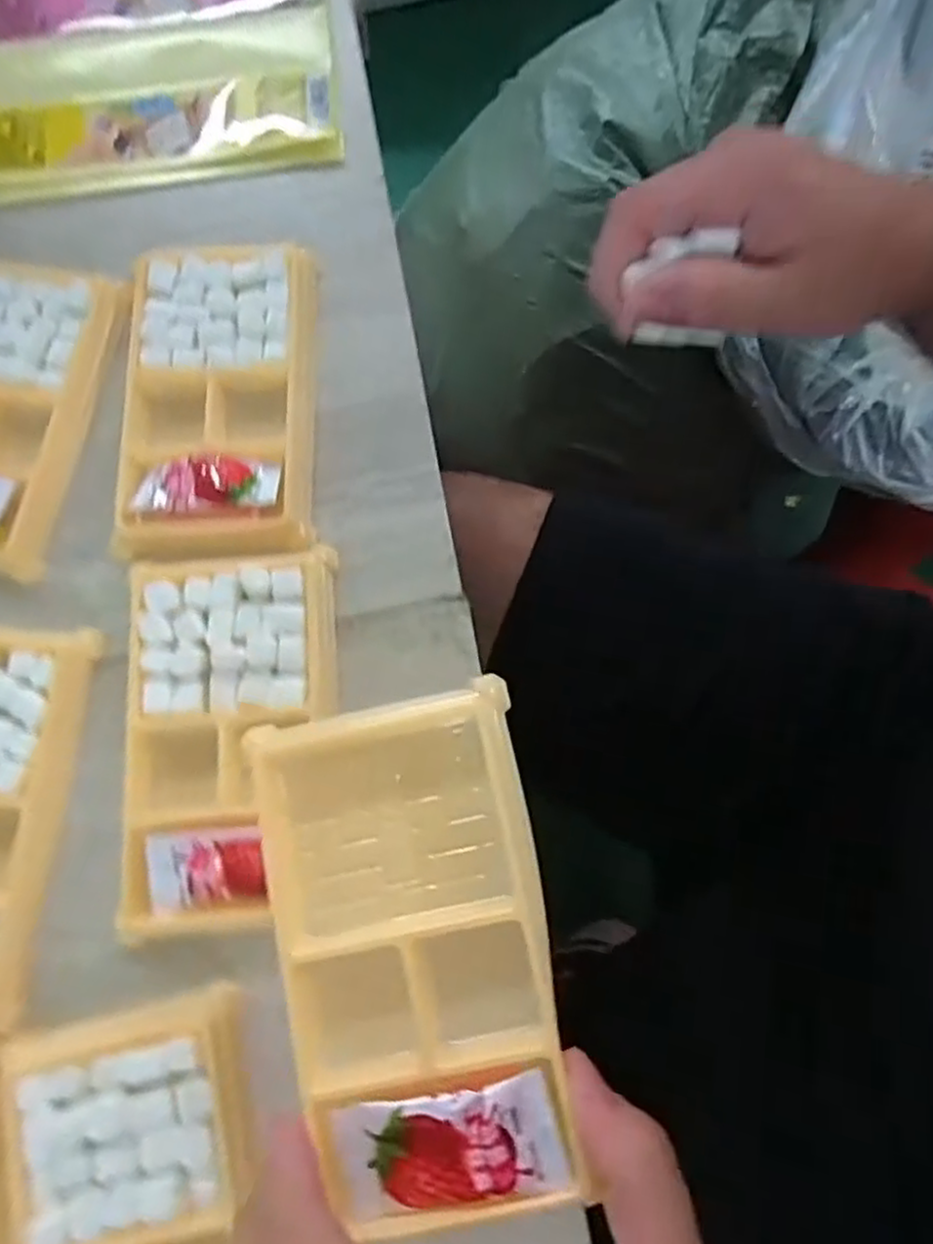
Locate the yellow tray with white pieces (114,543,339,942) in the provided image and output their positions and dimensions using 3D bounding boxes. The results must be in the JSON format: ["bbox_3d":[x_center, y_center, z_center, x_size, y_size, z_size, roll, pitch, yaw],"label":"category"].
[{"bbox_3d":[-0.084,0.039,0.260,0.074,0.011,0.135,-3,76,0],"label":"yellow tray with white pieces"}]

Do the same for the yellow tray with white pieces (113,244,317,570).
[{"bbox_3d":[-0.100,-0.091,0.291,0.075,0.011,0.129,-3,76,1],"label":"yellow tray with white pieces"}]

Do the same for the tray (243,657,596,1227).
[{"bbox_3d":[-0.015,0.088,0.199,0.073,0.014,0.130,-11,76,-2],"label":"tray"}]

